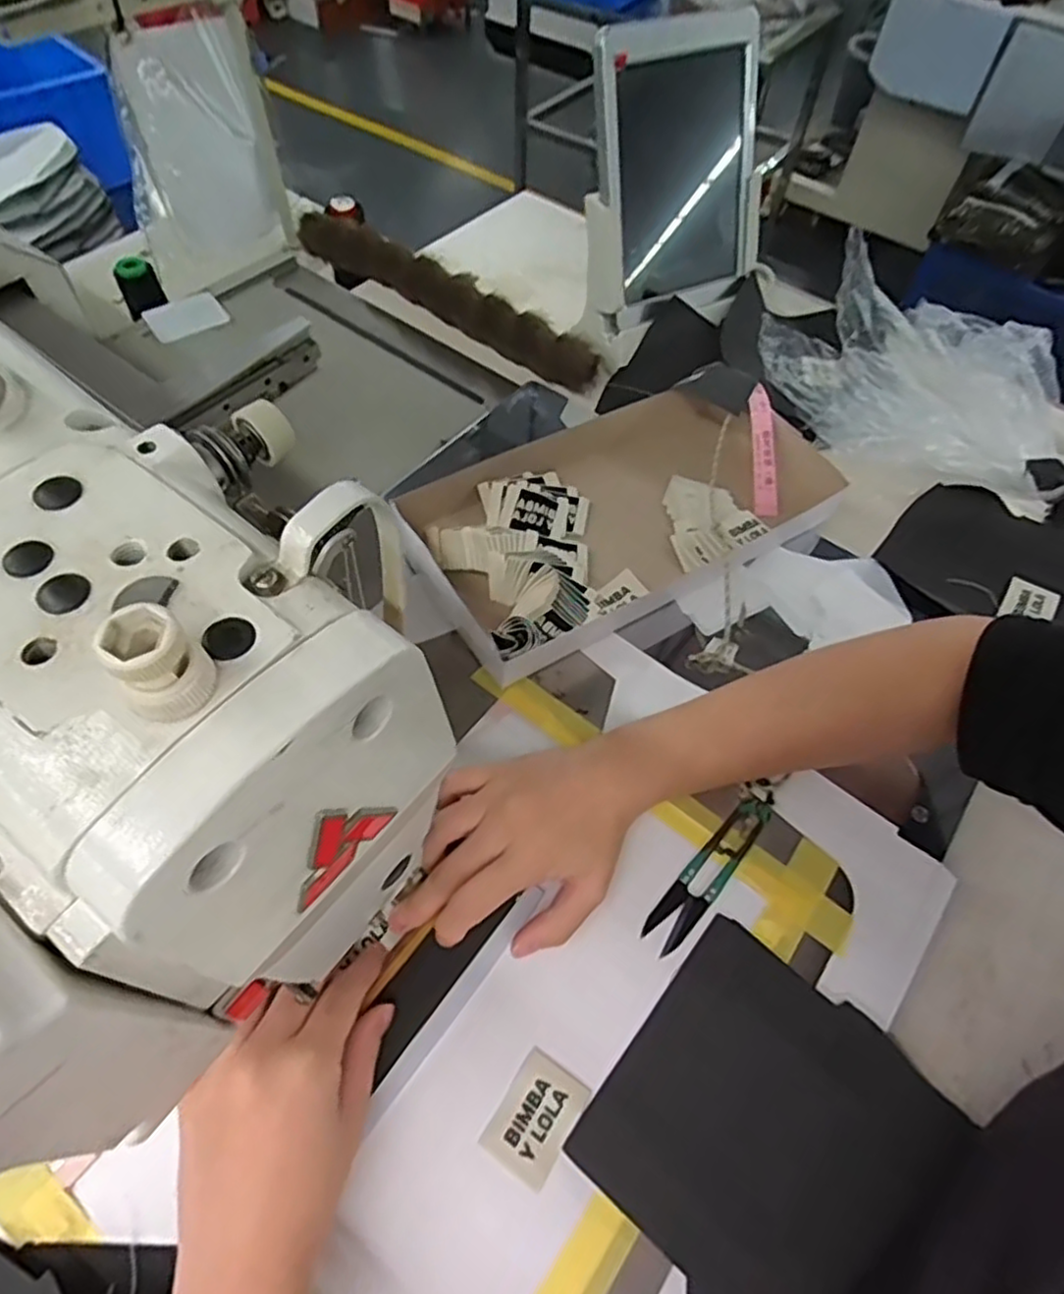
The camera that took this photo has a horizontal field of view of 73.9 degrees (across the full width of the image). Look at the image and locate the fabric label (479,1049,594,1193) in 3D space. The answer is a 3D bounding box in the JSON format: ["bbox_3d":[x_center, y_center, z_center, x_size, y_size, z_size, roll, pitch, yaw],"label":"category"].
[{"bbox_3d":[0.002,0.225,0.340,0.035,0.004,0.048,32,61,17],"label":"fabric label"}]

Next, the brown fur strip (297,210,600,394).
[{"bbox_3d":[-0.097,-0.349,0.688,0.381,0.035,0.035,36,62,19],"label":"brown fur strip"}]

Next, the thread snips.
[{"bbox_3d":[0.106,0.122,0.406,0.023,0.010,0.116,36,62,19],"label":"thread snips"}]

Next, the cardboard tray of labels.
[{"bbox_3d":[0.060,-0.110,0.535,0.319,0.040,0.194,-29,63,-20],"label":"cardboard tray of labels"}]

